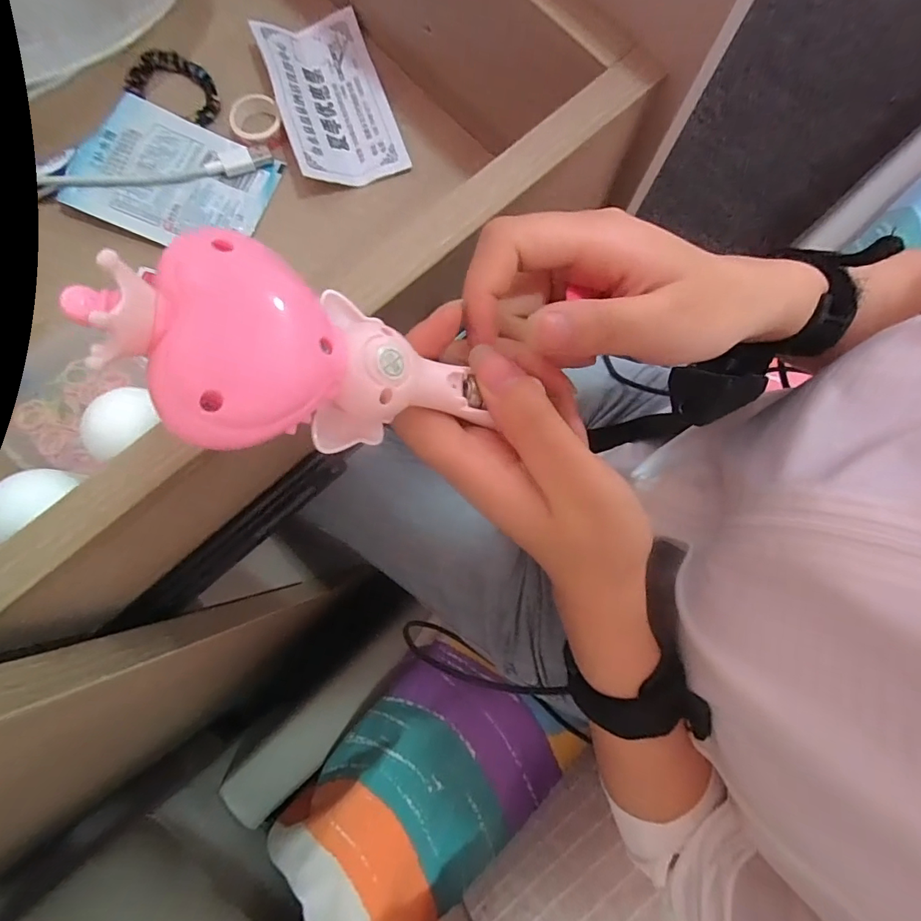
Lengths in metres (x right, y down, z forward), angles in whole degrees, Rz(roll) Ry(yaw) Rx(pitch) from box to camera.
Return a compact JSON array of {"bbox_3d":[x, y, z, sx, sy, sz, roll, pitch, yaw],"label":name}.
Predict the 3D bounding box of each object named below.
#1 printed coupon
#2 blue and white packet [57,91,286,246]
[{"bbox_3d":[-0.078,-0.222,0.284,0.063,0.016,0.112,-19,80,-2],"label":"printed coupon"},{"bbox_3d":[-0.166,-0.164,0.273,0.099,0.019,0.077,20,81,4],"label":"blue and white packet"}]

